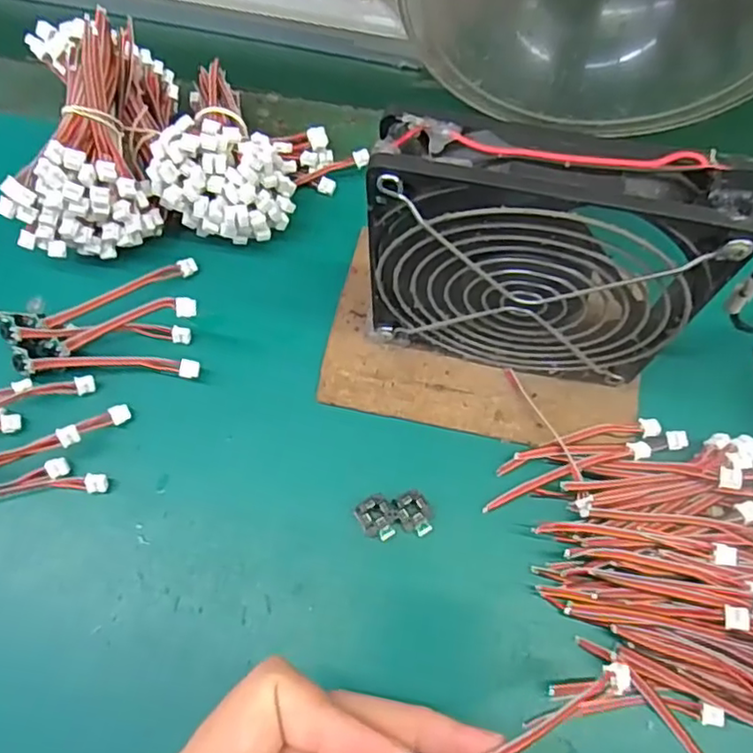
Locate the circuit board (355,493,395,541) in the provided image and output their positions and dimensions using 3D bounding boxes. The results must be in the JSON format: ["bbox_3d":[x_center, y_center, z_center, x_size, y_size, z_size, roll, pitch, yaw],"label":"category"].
[{"bbox_3d":[0.001,0.060,0.264,0.014,0.004,0.018,-37,72,-12],"label":"circuit board"}]

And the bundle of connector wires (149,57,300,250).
[{"bbox_3d":[-0.072,-0.118,0.317,0.064,0.049,0.102,4,69,3],"label":"bundle of connector wires"}]

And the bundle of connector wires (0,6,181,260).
[{"bbox_3d":[-0.139,-0.117,0.306,0.066,0.069,0.112,0,69,1],"label":"bundle of connector wires"}]

